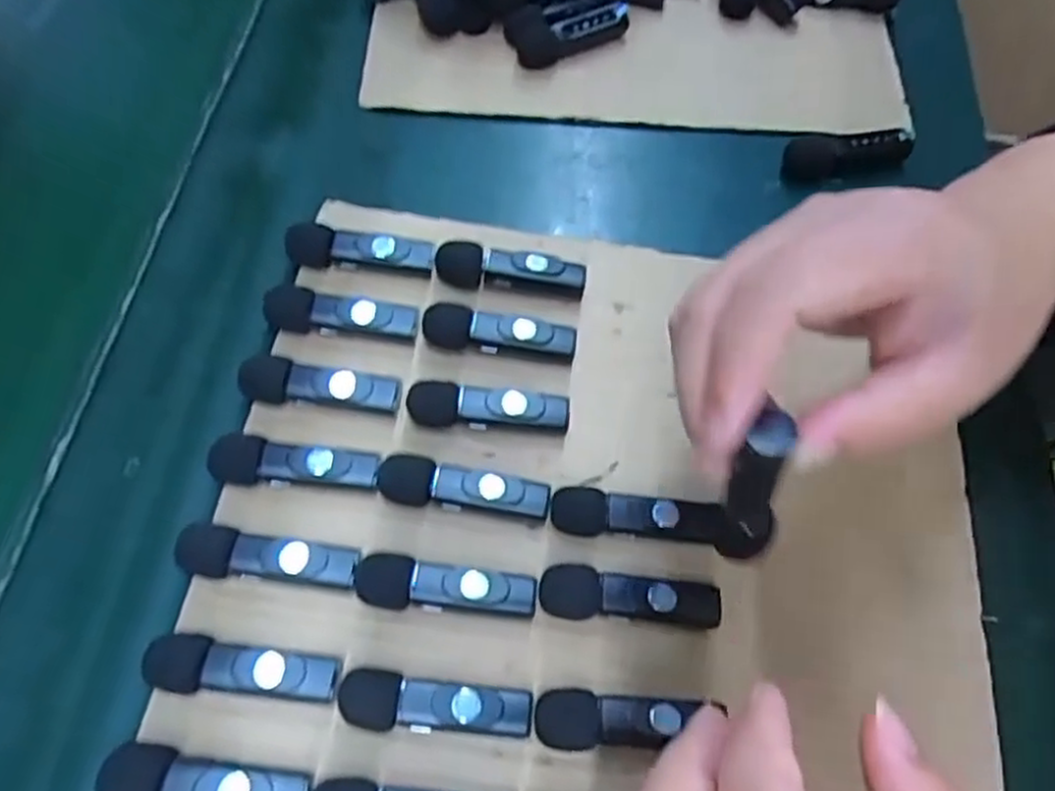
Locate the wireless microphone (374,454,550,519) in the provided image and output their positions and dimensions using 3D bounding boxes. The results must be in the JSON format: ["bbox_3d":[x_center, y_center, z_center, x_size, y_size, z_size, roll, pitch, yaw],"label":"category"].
[{"bbox_3d":[-0.025,0.036,0.291,0.066,0.016,0.019,8,63,2],"label":"wireless microphone"}]

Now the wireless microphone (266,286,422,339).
[{"bbox_3d":[-0.079,-0.034,0.323,0.063,0.015,0.016,4,63,0],"label":"wireless microphone"}]

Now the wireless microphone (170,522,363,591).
[{"bbox_3d":[-0.094,0.061,0.274,0.062,0.016,0.018,9,63,2],"label":"wireless microphone"}]

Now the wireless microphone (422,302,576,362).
[{"bbox_3d":[-0.012,-0.026,0.322,0.064,0.016,0.015,9,63,2],"label":"wireless microphone"}]

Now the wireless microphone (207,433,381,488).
[{"bbox_3d":[-0.090,0.027,0.291,0.063,0.016,0.018,3,63,-1],"label":"wireless microphone"}]

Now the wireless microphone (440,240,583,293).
[{"bbox_3d":[-0.008,-0.055,0.337,0.065,0.018,0.014,6,63,1],"label":"wireless microphone"}]

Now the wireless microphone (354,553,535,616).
[{"bbox_3d":[-0.030,0.071,0.274,0.065,0.017,0.018,8,63,2],"label":"wireless microphone"}]

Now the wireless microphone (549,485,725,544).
[{"bbox_3d":[0.041,0.048,0.289,0.063,0.017,0.017,6,63,1],"label":"wireless microphone"}]

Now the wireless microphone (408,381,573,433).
[{"bbox_3d":[-0.016,0.006,0.306,0.064,0.016,0.016,4,63,-1],"label":"wireless microphone"}]

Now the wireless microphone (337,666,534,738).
[{"bbox_3d":[-0.031,0.107,0.256,0.064,0.018,0.018,8,63,2],"label":"wireless microphone"}]

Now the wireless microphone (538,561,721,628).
[{"bbox_3d":[0.037,0.075,0.276,0.064,0.015,0.019,7,63,1],"label":"wireless microphone"}]

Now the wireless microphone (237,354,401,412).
[{"bbox_3d":[-0.084,-0.004,0.305,0.062,0.015,0.016,6,63,0],"label":"wireless microphone"}]

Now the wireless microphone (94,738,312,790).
[{"bbox_3d":[-0.102,0.125,0.241,0.063,0.017,0.019,7,63,1],"label":"wireless microphone"}]

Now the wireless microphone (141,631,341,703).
[{"bbox_3d":[-0.096,0.094,0.256,0.062,0.016,0.017,7,63,1],"label":"wireless microphone"}]

